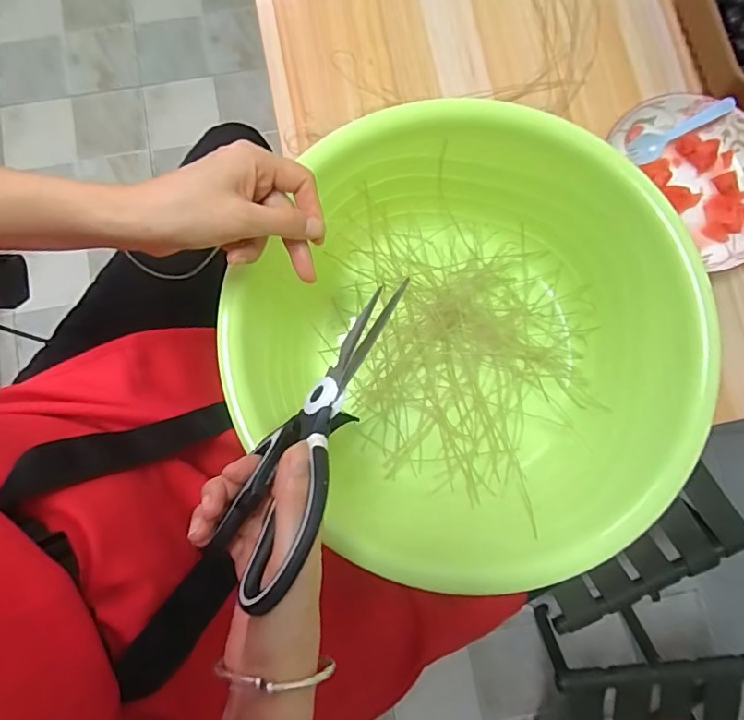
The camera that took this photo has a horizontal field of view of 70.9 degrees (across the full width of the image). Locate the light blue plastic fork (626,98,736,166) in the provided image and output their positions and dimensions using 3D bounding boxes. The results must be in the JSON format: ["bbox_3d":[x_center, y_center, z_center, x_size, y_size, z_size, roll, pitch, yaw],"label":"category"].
[{"bbox_3d":[0.301,-0.223,0.513,0.101,0.013,0.027,-25,79,13],"label":"light blue plastic fork"}]

